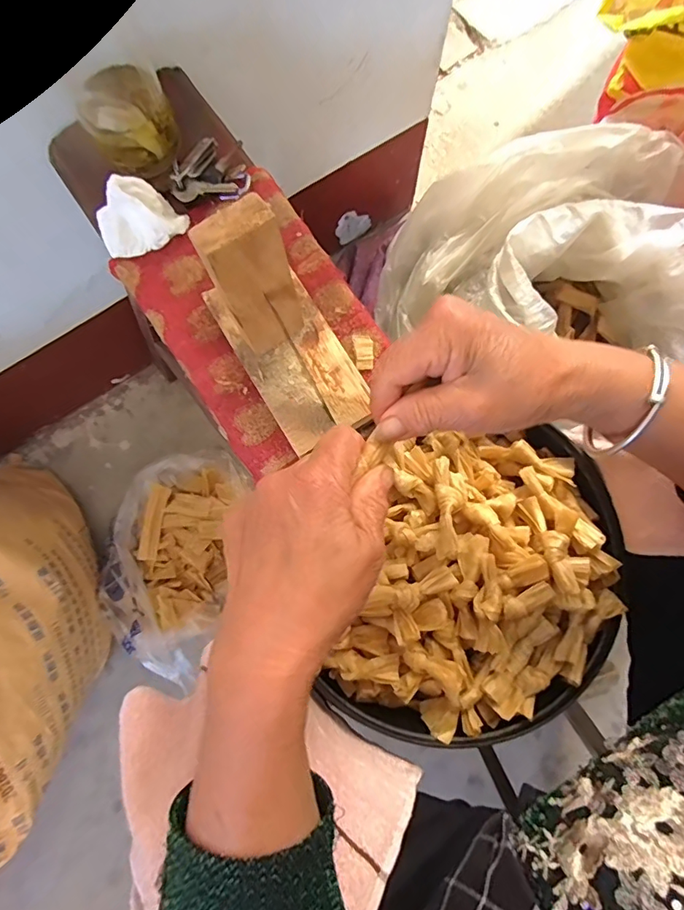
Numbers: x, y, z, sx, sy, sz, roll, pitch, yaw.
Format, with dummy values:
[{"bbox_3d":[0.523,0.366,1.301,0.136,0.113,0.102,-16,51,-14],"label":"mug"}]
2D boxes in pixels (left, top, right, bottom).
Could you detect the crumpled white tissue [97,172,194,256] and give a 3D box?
[{"bbox_3d":[-0.158,-0.185,0.372,0.064,0.037,0.043,-29,81,-4],"label":"crumpled white tissue"}]

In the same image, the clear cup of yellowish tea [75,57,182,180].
[{"bbox_3d":[-0.166,-0.262,0.386,0.067,0.051,0.058,-24,80,-4],"label":"clear cup of yellowish tea"}]

